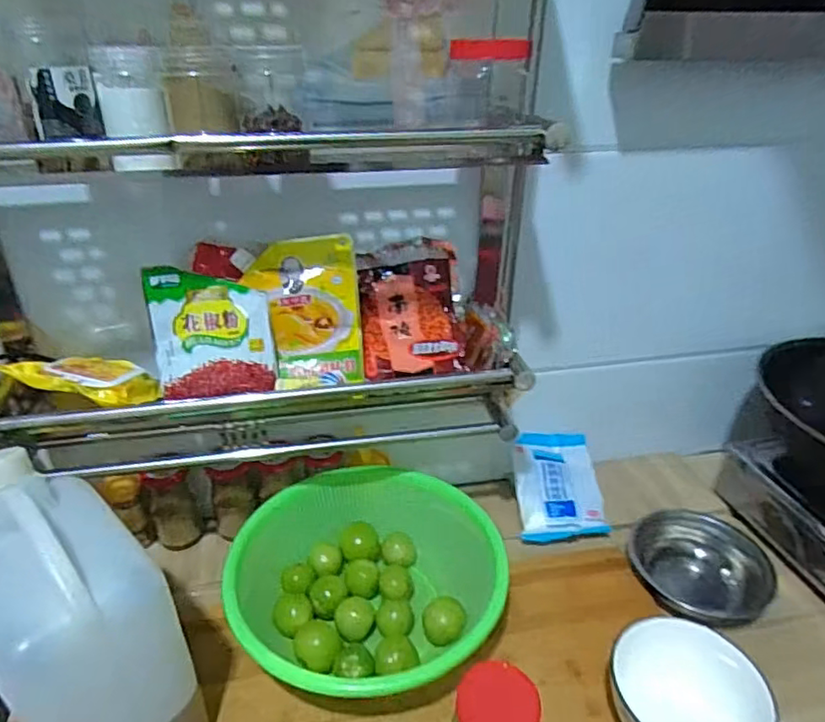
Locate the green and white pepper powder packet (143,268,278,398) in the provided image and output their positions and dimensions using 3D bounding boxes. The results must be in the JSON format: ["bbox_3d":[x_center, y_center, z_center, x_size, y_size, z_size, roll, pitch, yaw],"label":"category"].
[{"bbox_3d":[-0.208,-0.030,0.614,0.115,0.134,0.011,-6,10,-7],"label":"green and white pepper powder packet"}]

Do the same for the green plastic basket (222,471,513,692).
[{"bbox_3d":[-0.050,0.248,0.660,0.292,0.098,0.276,-5,30,-8],"label":"green plastic basket"}]

